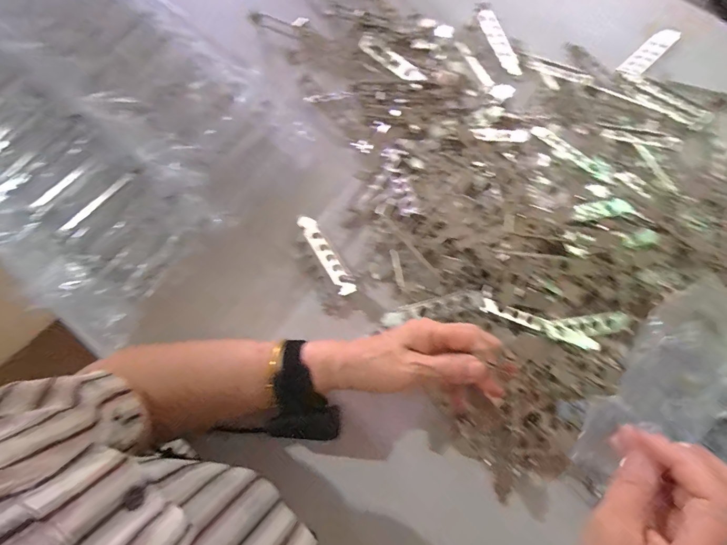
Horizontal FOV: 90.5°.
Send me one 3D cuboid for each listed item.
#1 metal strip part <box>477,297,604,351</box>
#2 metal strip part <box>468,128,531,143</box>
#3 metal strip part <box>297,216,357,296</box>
[{"bbox_3d":[0.184,0.055,0.378,0.119,0.008,0.016,23,77,5],"label":"metal strip part"},{"bbox_3d":[0.173,-0.174,0.457,0.073,0.004,0.018,2,78,-1],"label":"metal strip part"},{"bbox_3d":[-0.042,-0.022,0.426,0.025,0.009,0.110,-23,74,-30],"label":"metal strip part"}]

